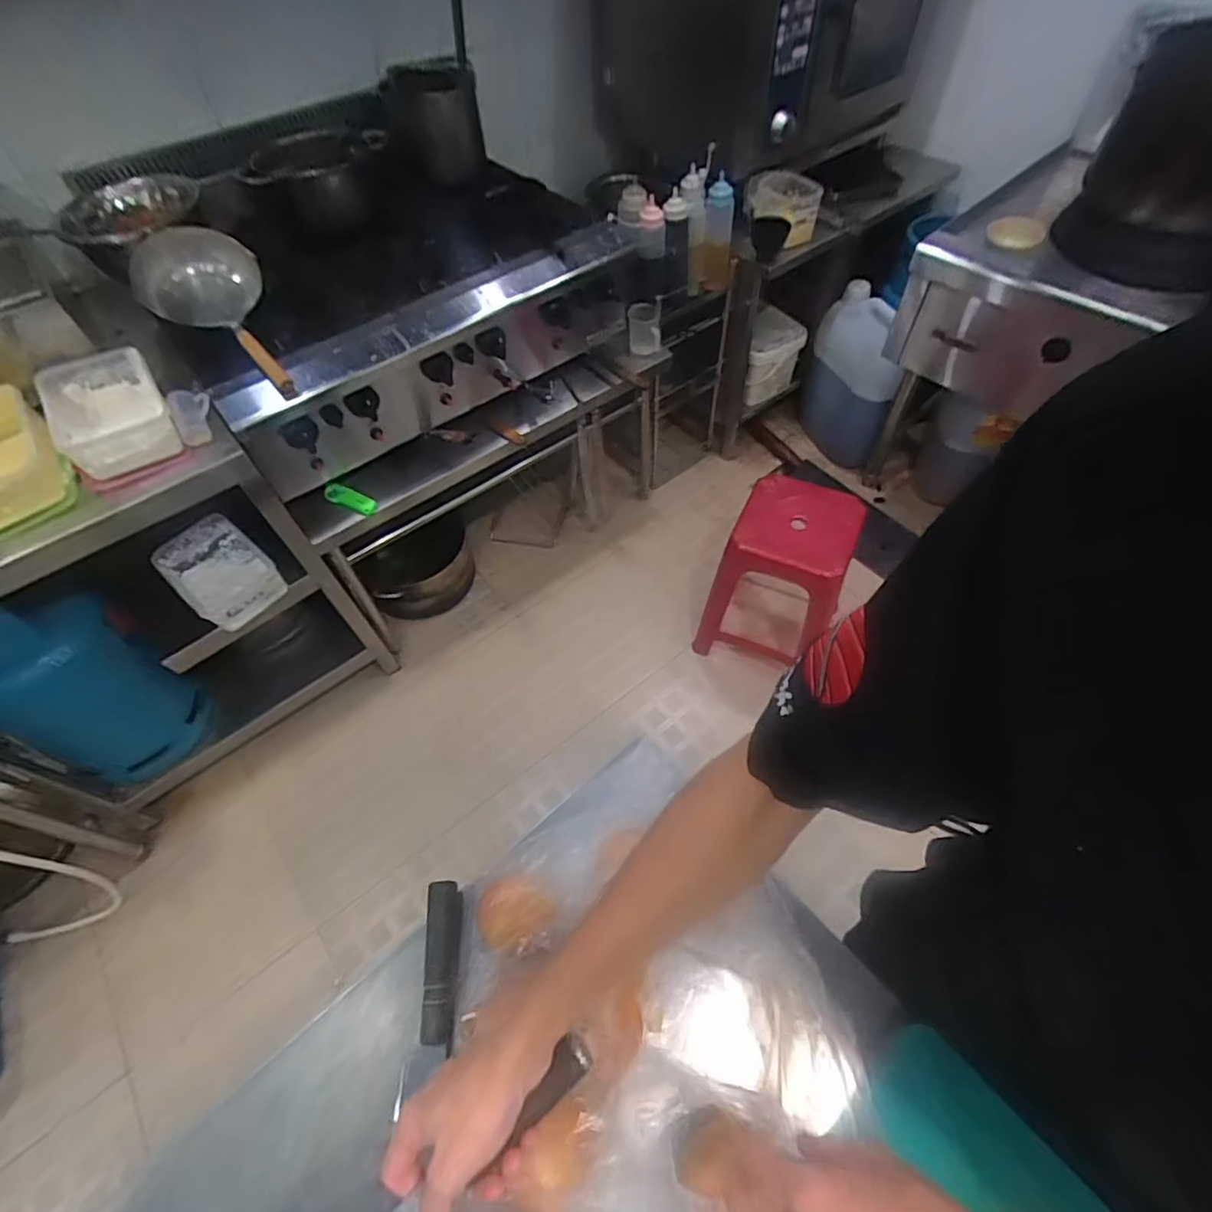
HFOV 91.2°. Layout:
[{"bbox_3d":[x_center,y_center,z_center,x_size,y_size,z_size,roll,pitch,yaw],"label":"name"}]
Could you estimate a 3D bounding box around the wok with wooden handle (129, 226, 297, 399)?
[{"bbox_3d":[-0.672,-0.502,1.023,0.202,0.171,0.283,-29,59,-16],"label":"wok with wooden handle"}]

